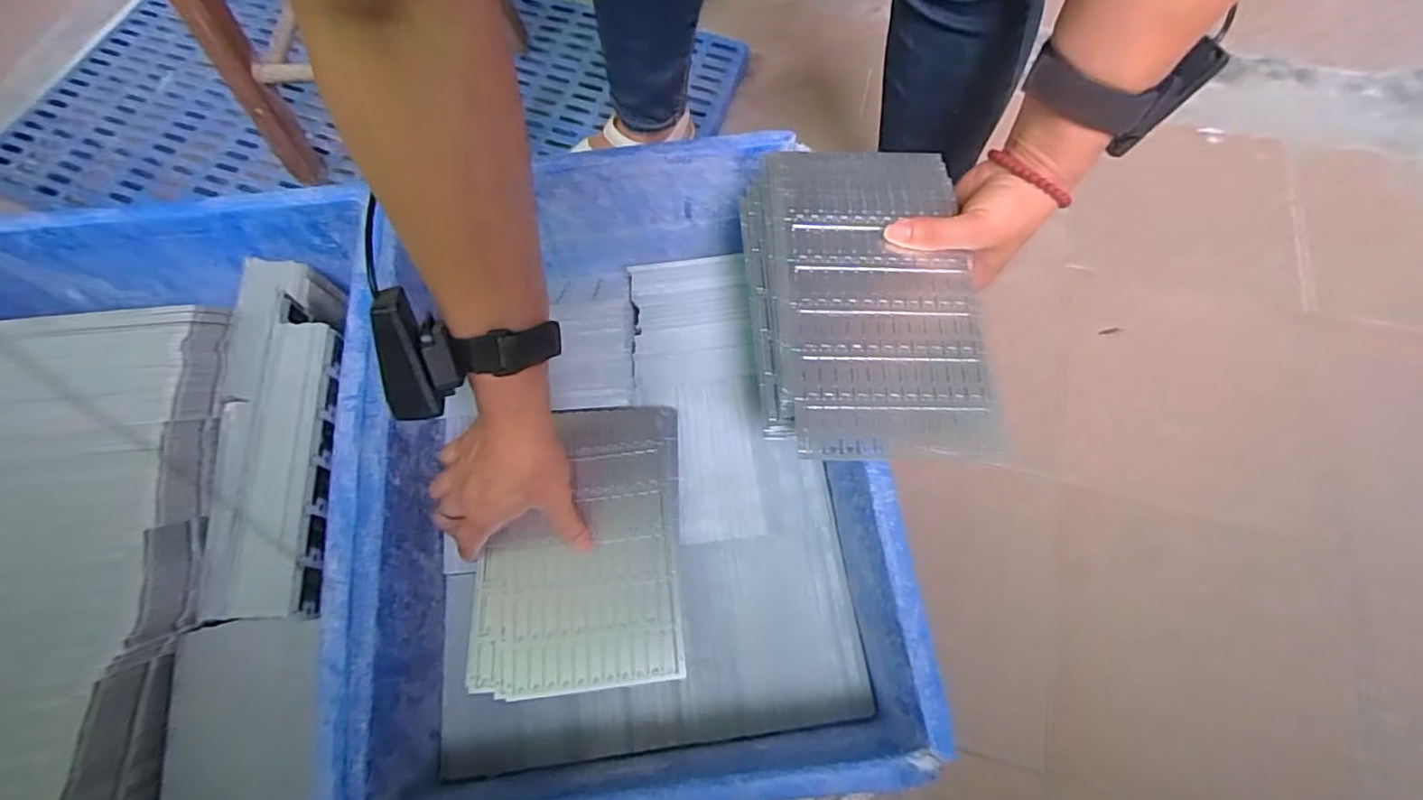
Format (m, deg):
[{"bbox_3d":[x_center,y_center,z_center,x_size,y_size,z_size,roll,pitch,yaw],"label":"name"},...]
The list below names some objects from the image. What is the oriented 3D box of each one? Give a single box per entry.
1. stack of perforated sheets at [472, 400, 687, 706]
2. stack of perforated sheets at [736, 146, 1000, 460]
[{"bbox_3d":[-0.098,0.102,0.443,0.145,0.015,0.202,-3,68,0],"label":"stack of perforated sheets"},{"bbox_3d":[0.098,-0.068,0.405,0.140,0.041,0.224,-2,68,1],"label":"stack of perforated sheets"}]

